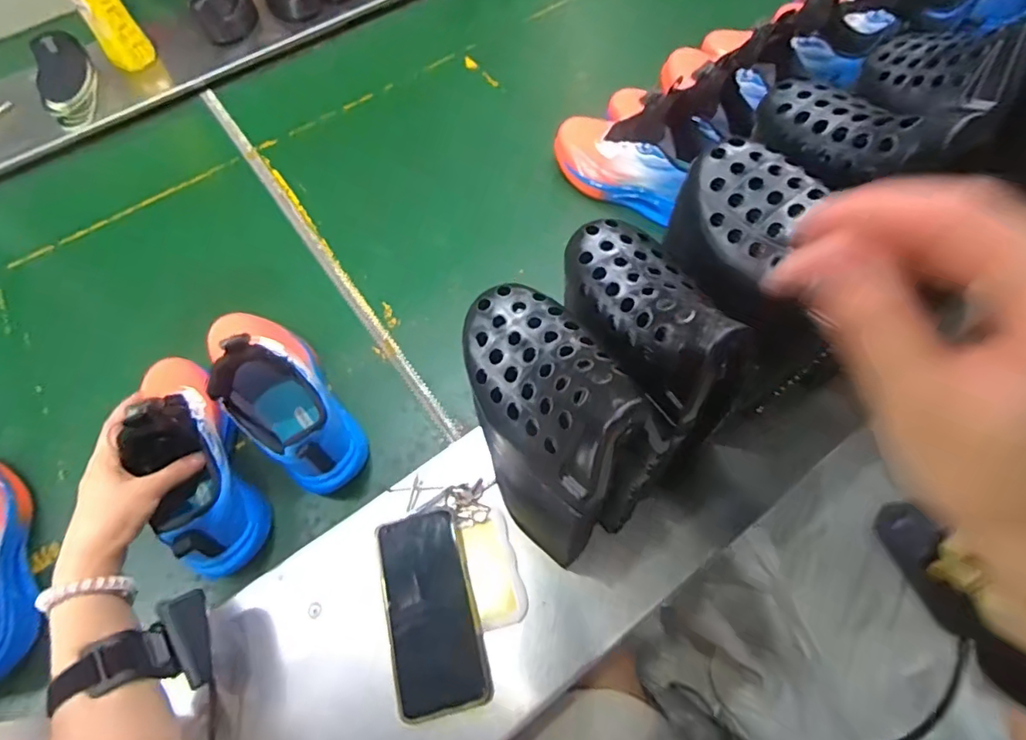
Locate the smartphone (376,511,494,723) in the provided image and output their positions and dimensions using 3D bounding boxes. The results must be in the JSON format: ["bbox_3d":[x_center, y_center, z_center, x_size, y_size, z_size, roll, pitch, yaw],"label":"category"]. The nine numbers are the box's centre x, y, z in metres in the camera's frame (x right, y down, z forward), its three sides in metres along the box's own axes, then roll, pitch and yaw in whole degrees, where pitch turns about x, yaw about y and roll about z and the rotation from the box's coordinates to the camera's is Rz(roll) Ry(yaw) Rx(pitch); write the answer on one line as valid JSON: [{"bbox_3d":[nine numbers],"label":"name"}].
[{"bbox_3d":[-0.070,0.207,0.456,0.073,0.017,0.156,-13,61,-3],"label":"smartphone"}]

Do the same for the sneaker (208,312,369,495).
[{"bbox_3d":[-0.237,0.008,0.521,0.081,0.136,0.213,-34,64,-14],"label":"sneaker"}]

